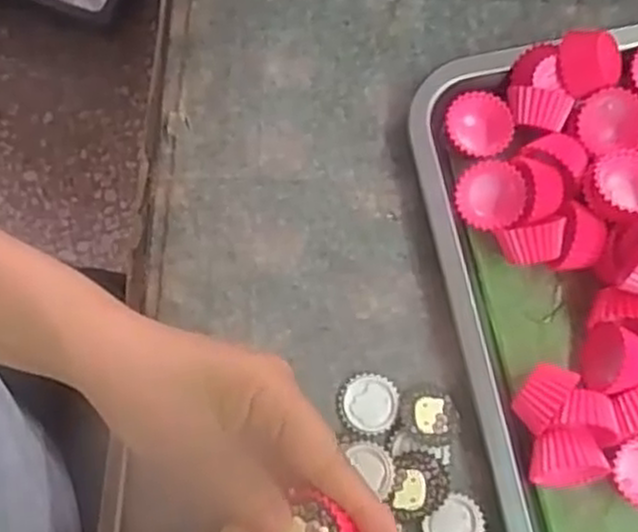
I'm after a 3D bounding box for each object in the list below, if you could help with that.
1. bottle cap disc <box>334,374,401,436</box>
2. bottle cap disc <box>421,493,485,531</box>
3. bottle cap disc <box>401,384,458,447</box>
[{"bbox_3d":[0.023,0.064,0.365,0.028,0.004,0.028,0,78,-1],"label":"bottle cap disc"},{"bbox_3d":[0.060,0.115,0.349,0.023,0.008,0.026,40,80,7],"label":"bottle cap disc"},{"bbox_3d":[0.051,0.069,0.362,0.025,0.007,0.027,0,78,-1],"label":"bottle cap disc"}]

